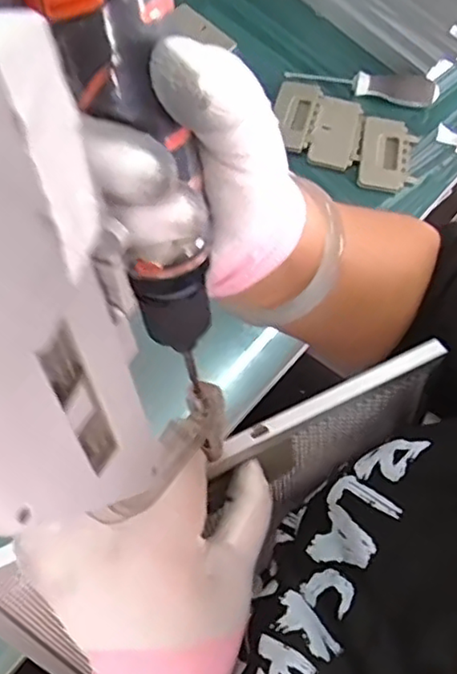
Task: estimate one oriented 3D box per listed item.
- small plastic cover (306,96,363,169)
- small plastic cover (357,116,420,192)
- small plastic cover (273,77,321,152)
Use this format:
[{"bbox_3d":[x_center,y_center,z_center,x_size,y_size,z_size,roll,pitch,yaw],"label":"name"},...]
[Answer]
[{"bbox_3d":[0.110,-0.212,0.648,0.046,0.012,0.086,14,67,3],"label":"small plastic cover"},{"bbox_3d":[0.163,-0.186,0.641,0.055,0.014,0.084,10,66,1],"label":"small plastic cover"},{"bbox_3d":[0.069,-0.230,0.654,0.043,0.016,0.088,14,67,3],"label":"small plastic cover"}]

